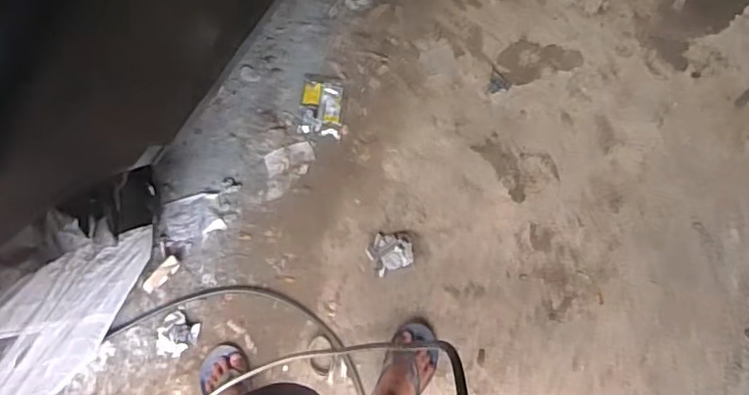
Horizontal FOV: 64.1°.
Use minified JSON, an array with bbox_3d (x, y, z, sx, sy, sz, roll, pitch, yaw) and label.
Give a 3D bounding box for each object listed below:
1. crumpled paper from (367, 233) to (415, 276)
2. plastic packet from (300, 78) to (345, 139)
[{"bbox_3d":[0.038,0.132,1.472,0.116,0.059,0.108,-21,82,1],"label":"crumpled paper"},{"bbox_3d":[-0.138,-0.233,1.553,0.112,0.024,0.138,6,83,4],"label":"plastic packet"}]

